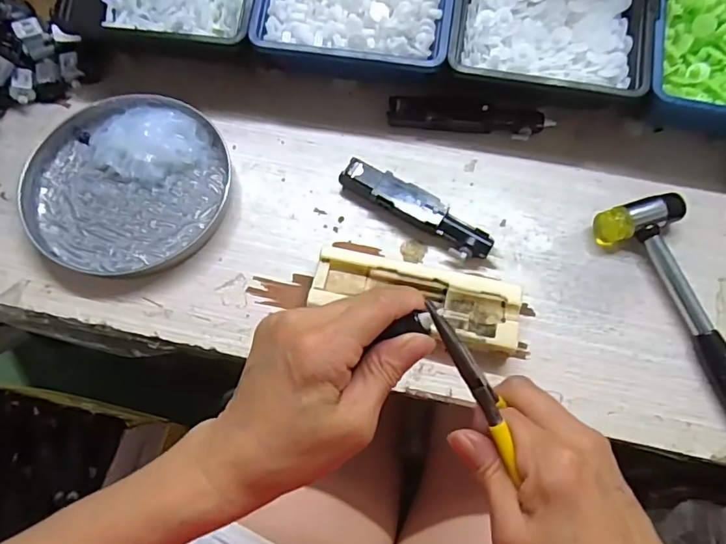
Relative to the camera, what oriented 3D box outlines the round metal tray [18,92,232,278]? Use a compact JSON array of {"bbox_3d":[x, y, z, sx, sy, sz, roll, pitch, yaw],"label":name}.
[{"bbox_3d":[-0.173,-0.069,0.371,0.140,0.019,0.142,1,70,-2],"label":"round metal tray"}]

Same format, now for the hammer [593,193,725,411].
[{"bbox_3d":[0.232,0.054,0.335,0.060,0.022,0.228,-16,71,-7],"label":"hammer"}]

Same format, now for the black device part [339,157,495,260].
[{"bbox_3d":[0.038,-0.044,0.367,0.118,0.021,0.027,32,72,9],"label":"black device part"}]

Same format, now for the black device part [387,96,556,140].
[{"bbox_3d":[0.083,-0.121,0.390,0.125,0.024,0.020,5,70,0],"label":"black device part"}]

